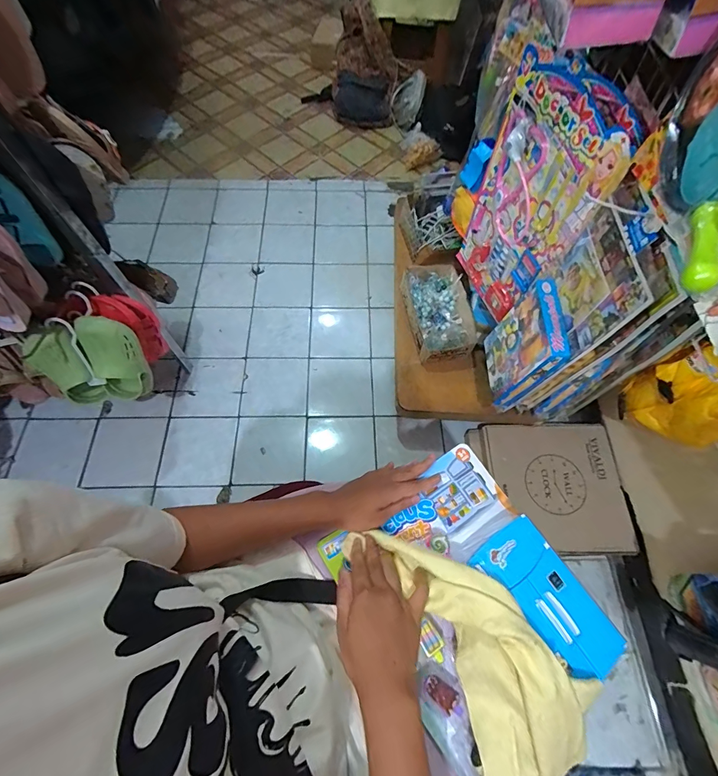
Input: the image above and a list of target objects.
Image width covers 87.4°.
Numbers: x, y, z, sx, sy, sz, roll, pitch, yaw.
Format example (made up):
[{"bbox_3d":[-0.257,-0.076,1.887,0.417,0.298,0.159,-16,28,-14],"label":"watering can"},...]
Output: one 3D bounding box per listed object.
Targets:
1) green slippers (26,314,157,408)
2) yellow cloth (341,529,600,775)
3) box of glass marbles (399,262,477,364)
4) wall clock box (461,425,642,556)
[{"bbox_3d":[-0.553,-0.048,0.768,0.203,0.193,0.077,-7,65,-4],"label":"green slippers"},{"bbox_3d":[0.115,0.252,0.377,0.133,0.064,0.267,-26,68,-15],"label":"yellow cloth"},{"bbox_3d":[0.223,-0.211,1.060,0.166,0.092,0.284,-8,65,-5],"label":"box of glass marbles"},{"bbox_3d":[0.490,0.253,0.969,0.341,0.068,0.321,0,65,-1],"label":"wall clock box"}]

